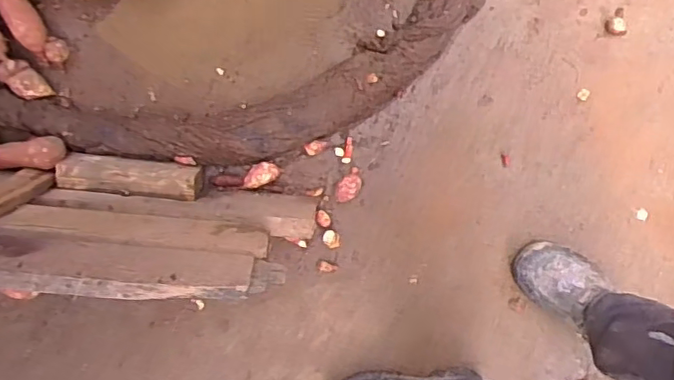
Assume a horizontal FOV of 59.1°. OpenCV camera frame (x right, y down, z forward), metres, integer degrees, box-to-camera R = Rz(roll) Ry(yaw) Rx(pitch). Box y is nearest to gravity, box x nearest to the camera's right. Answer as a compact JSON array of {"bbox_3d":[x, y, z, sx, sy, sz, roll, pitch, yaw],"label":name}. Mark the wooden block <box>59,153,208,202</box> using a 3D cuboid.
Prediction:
[{"bbox_3d":[-0.363,-0.022,1.047,0.246,0.070,0.065,6,90,-3],"label":"wooden block"}]

